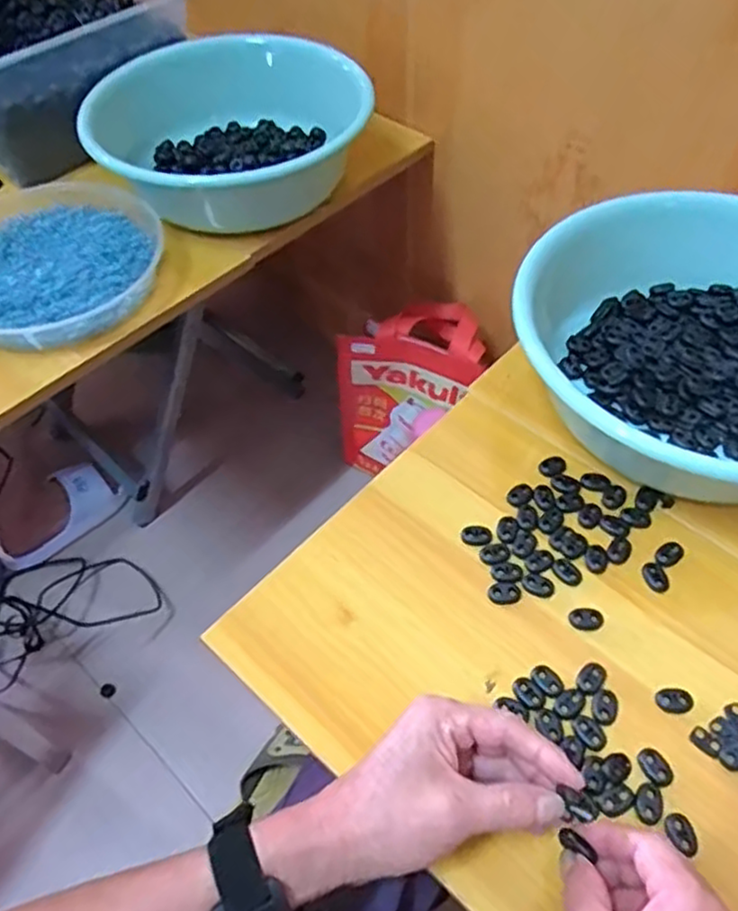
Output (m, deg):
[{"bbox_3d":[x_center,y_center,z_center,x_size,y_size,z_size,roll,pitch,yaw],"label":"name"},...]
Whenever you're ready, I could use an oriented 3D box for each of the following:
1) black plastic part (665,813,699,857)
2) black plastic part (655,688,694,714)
[{"bbox_3d":[0.181,0.218,0.405,0.014,0.004,0.022,-24,56,-15],"label":"black plastic part"},{"bbox_3d":[0.195,0.156,0.449,0.023,0.004,0.016,-4,53,0],"label":"black plastic part"}]

